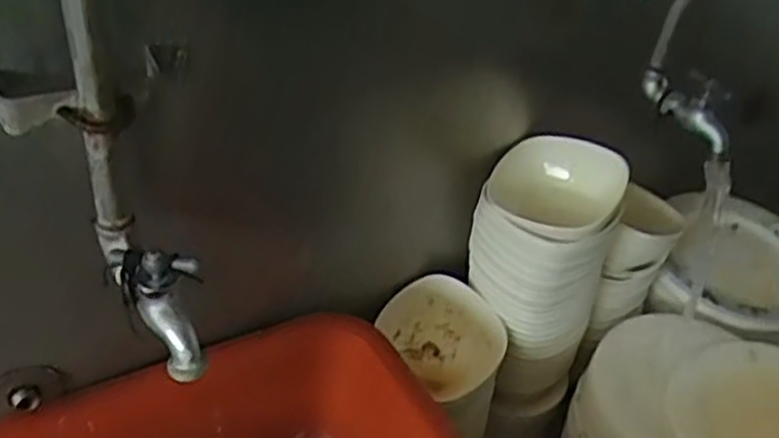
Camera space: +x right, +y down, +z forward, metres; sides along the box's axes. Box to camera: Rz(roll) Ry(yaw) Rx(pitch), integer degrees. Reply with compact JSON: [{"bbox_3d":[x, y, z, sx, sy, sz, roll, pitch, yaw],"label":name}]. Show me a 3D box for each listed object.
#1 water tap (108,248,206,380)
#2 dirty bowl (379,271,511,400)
[{"bbox_3d":[-0.140,0.056,0.487,0.041,0.093,0.053,-26,5,-34],"label":"water tap"},{"bbox_3d":[0.060,0.133,0.860,0.138,0.052,0.117,38,74,18],"label":"dirty bowl"}]

